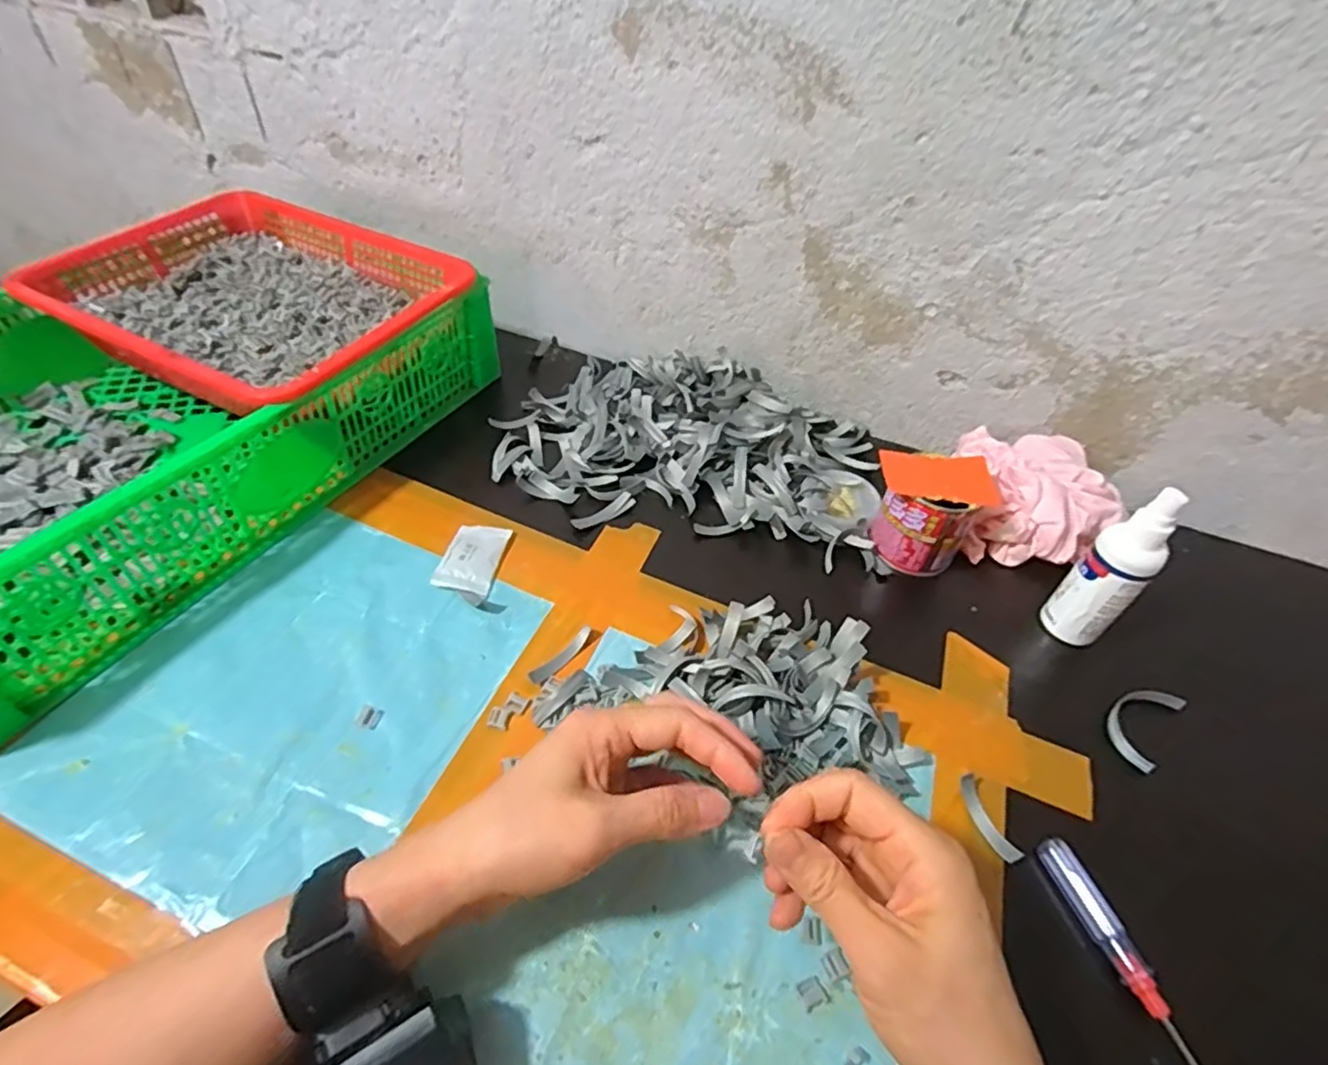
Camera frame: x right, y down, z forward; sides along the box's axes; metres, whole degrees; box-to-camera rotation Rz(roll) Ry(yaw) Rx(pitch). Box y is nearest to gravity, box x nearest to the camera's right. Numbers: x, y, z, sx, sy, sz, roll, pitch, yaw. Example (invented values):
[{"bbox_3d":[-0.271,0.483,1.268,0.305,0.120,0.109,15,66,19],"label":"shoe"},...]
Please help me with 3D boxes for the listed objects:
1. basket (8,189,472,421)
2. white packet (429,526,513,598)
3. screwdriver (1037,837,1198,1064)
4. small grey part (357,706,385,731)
[{"bbox_3d":[-0.337,-0.193,0.562,0.302,0.068,0.244,22,47,16],"label":"basket"},{"bbox_3d":[-0.138,0.017,0.481,0.039,0.010,0.066,9,45,3],"label":"white packet"},{"bbox_3d":[0.230,0.214,0.327,0.013,0.017,0.119,-7,46,-13],"label":"screwdriver"},{"bbox_3d":[-0.175,0.110,0.391,0.013,0.004,0.013,12,45,7],"label":"small grey part"}]

